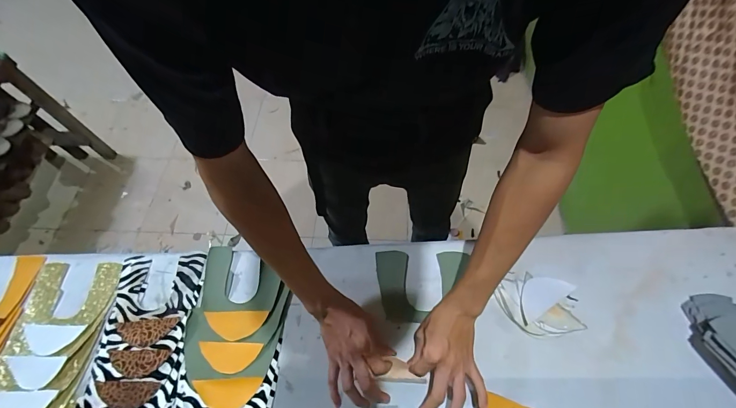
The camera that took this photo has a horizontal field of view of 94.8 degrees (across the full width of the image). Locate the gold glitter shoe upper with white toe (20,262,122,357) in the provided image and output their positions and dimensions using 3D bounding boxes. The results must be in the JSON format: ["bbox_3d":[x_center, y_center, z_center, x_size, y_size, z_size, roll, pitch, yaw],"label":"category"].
[{"bbox_3d":[-0.543,0.178,0.606,0.152,0.013,0.161,5,62,7],"label":"gold glitter shoe upper with white toe"}]

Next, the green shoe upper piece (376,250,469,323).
[{"bbox_3d":[0.089,0.138,0.577,0.149,0.007,0.118,1,61,5],"label":"green shoe upper piece"}]

